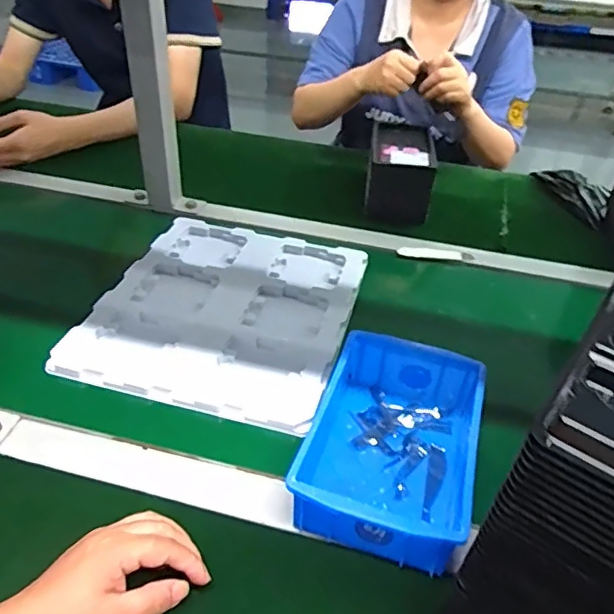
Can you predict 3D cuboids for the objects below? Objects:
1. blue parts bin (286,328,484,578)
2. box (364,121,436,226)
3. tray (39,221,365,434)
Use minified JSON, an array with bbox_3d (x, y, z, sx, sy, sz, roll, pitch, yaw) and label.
[{"bbox_3d":[0.070,0.112,0.483,0.131,0.061,0.203,11,39,9],"label":"blue parts bin"},{"bbox_3d":[0.145,-0.221,0.893,0.098,0.095,0.174,6,38,3],"label":"box"},{"bbox_3d":[-0.089,-0.004,0.662,0.274,0.017,0.321,12,39,10],"label":"tray"}]

